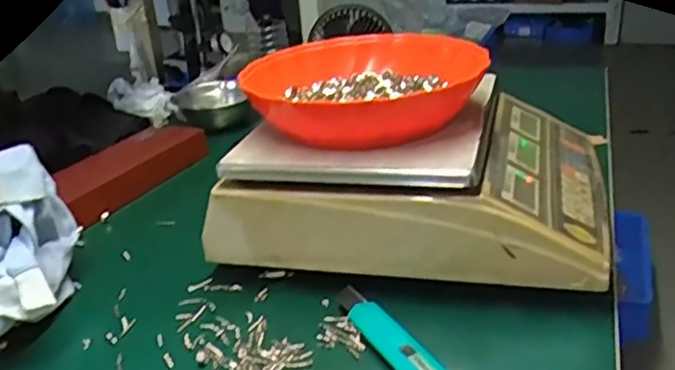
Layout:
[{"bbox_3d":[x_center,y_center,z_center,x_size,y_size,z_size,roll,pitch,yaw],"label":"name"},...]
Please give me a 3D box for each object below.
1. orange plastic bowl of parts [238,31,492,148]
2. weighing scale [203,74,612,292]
[{"bbox_3d":[0.024,-0.090,0.550,0.186,0.046,0.198,-3,25,1],"label":"orange plastic bowl of parts"},{"bbox_3d":[0.077,-0.013,0.617,0.333,0.116,0.275,3,26,15],"label":"weighing scale"}]

